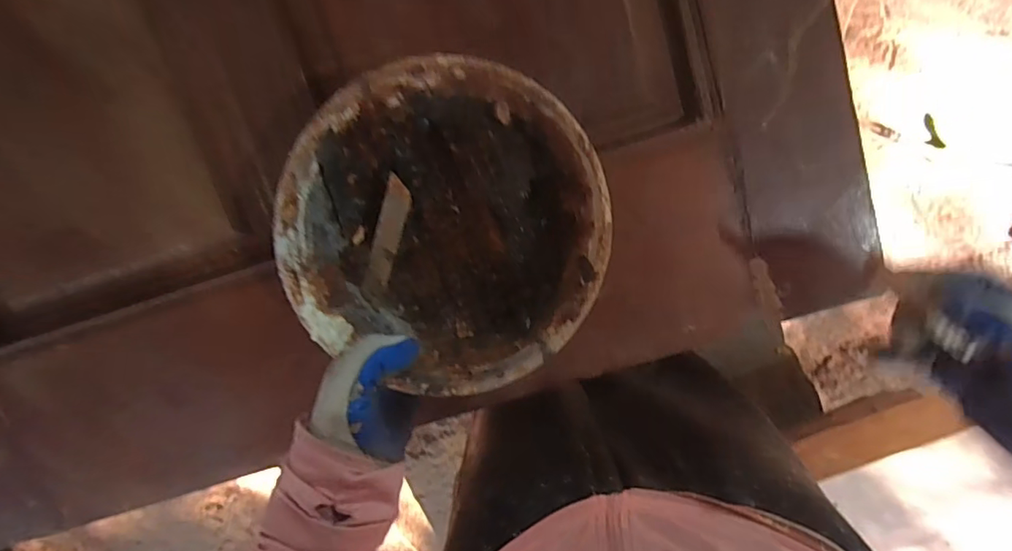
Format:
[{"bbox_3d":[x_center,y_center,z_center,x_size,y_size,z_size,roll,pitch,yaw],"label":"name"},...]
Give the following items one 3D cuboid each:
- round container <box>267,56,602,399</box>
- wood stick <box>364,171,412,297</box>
[{"bbox_3d":[-0.037,-0.034,0.363,0.202,0.071,0.199,1,98,5],"label":"round container"},{"bbox_3d":[-0.084,-0.025,0.376,0.017,0.005,0.089,17,112,-5],"label":"wood stick"}]

